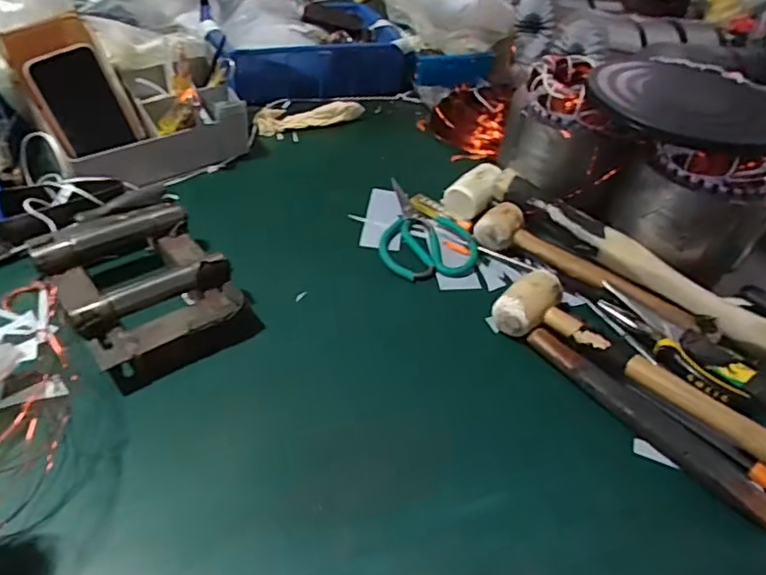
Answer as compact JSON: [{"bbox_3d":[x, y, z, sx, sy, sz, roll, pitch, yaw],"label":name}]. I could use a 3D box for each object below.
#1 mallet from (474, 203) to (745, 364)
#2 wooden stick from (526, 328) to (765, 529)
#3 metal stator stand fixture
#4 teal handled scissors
[{"bbox_3d":[0.227,-0.013,0.592,0.282,0.037,0.053,34,48,26],"label":"mallet"},{"bbox_3d":[0.215,0.106,0.474,0.024,0.012,0.226,-26,52,-32],"label":"wooden stick"},{"bbox_3d":[-0.231,-0.009,0.533,0.140,0.051,0.197,-26,52,-31],"label":"metal stator stand fixture"},{"bbox_3d":[0.049,-0.068,0.668,0.108,0.014,0.170,2,42,-6],"label":"teal handled scissors"}]

